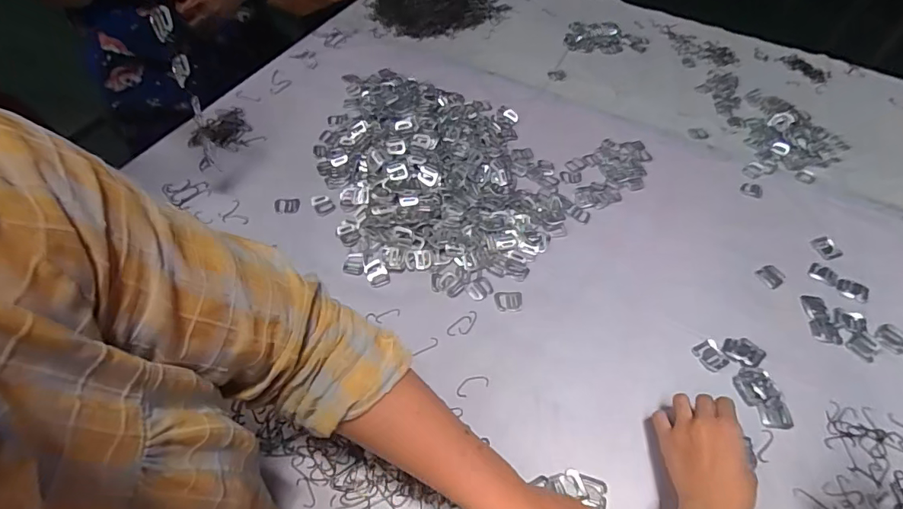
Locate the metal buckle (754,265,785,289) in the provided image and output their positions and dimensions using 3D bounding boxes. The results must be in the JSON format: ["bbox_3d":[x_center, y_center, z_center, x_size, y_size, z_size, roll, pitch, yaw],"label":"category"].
[{"bbox_3d":[0.431,0.029,0.636,0.037,0.004,0.031,-24,58,-22],"label":"metal buckle"}]

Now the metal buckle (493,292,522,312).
[{"bbox_3d":[0.070,0.057,0.578,0.033,0.004,0.025,0,52,-6],"label":"metal buckle"}]

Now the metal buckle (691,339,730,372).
[{"bbox_3d":[0.306,0.119,0.556,0.035,0.004,0.036,-18,56,-19],"label":"metal buckle"}]

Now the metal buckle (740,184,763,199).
[{"bbox_3d":[0.473,-0.102,0.744,0.037,0.004,0.032,14,52,5],"label":"metal buckle"}]

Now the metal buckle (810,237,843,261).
[{"bbox_3d":[0.533,-0.010,0.670,0.033,0.006,0.036,-12,54,-15],"label":"metal buckle"}]

